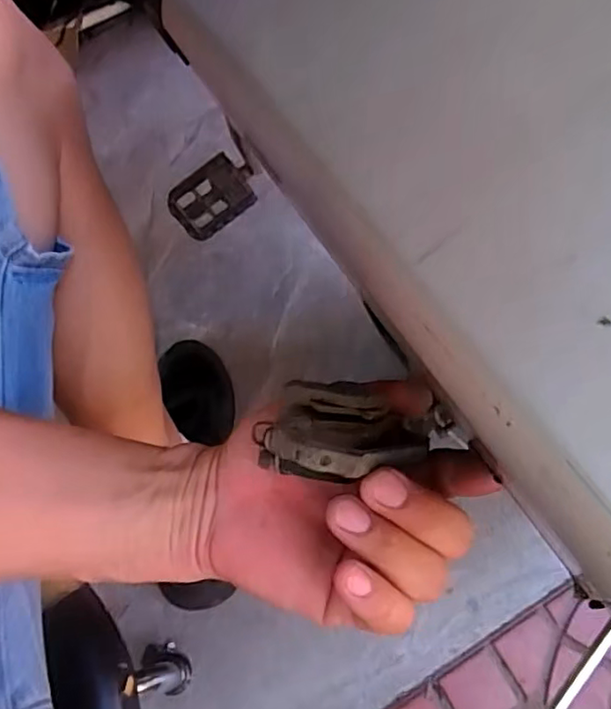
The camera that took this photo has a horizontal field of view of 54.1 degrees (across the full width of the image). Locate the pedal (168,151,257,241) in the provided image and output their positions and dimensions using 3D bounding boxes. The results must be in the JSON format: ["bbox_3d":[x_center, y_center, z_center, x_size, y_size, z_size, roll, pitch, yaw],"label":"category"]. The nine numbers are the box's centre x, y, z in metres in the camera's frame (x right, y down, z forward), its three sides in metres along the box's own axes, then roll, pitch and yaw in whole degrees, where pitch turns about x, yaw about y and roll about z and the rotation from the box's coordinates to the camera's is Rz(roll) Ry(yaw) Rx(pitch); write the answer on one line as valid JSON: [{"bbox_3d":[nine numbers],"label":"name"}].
[{"bbox_3d":[-0.111,-0.192,0.728,0.104,0.018,0.072,-33,113,10],"label":"pedal"}]

